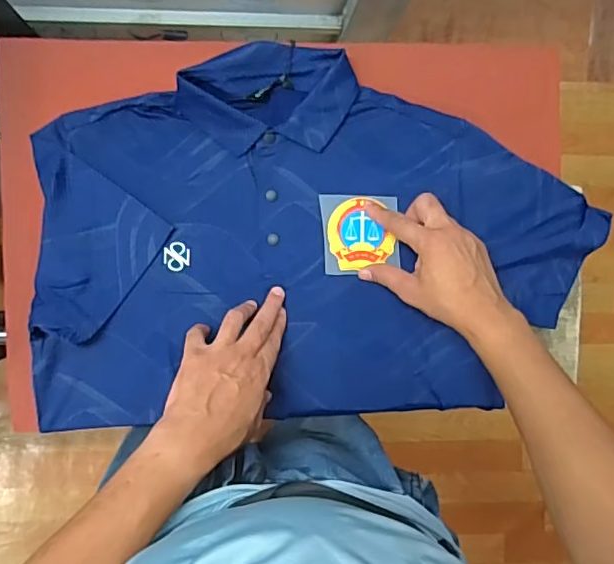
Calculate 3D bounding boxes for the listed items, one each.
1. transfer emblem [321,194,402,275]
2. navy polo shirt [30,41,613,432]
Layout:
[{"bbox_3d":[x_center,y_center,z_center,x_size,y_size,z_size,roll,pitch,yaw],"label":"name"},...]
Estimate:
[{"bbox_3d":[0.058,-0.053,0.600,0.081,0.006,0.083,-5,90,-4],"label":"transfer emblem"},{"bbox_3d":[0.014,-0.047,0.592,0.585,0.041,0.379,-2,89,-4],"label":"navy polo shirt"}]

